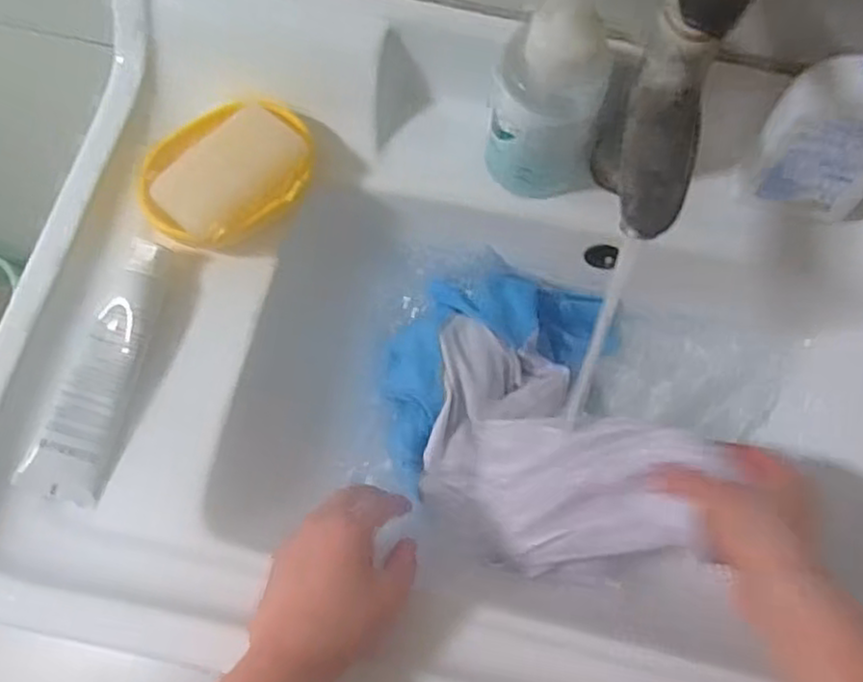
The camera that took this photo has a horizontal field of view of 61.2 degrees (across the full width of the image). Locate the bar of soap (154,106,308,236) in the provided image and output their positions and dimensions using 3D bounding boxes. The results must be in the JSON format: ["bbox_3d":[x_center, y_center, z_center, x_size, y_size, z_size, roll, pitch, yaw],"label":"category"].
[{"bbox_3d":[-0.138,-0.119,0.505,0.054,0.025,0.101,43,74,12],"label":"bar of soap"}]

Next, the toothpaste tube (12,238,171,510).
[{"bbox_3d":[-0.224,0.018,0.500,0.048,0.032,0.178,14,70,3],"label":"toothpaste tube"}]

